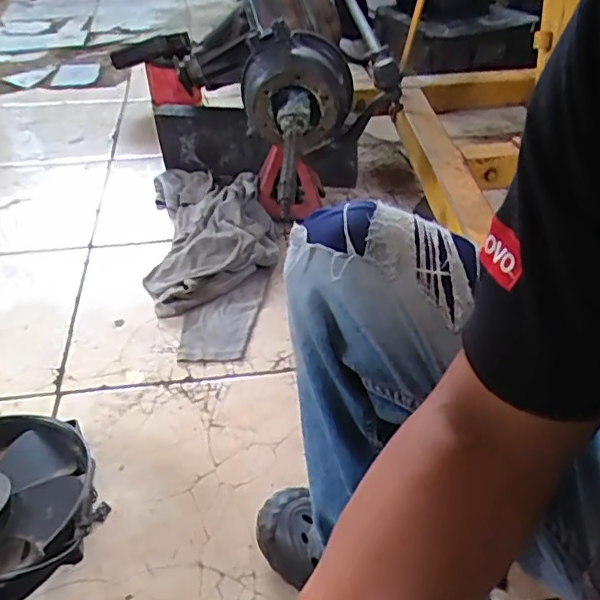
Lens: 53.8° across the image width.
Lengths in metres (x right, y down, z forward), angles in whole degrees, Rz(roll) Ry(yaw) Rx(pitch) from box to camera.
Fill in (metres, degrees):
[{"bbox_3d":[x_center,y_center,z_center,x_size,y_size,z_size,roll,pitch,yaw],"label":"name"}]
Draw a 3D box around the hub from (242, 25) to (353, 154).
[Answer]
[{"bbox_3d":[-0.008,-0.333,0.943,0.174,0.157,0.082,5,39,5],"label":"hub"}]

